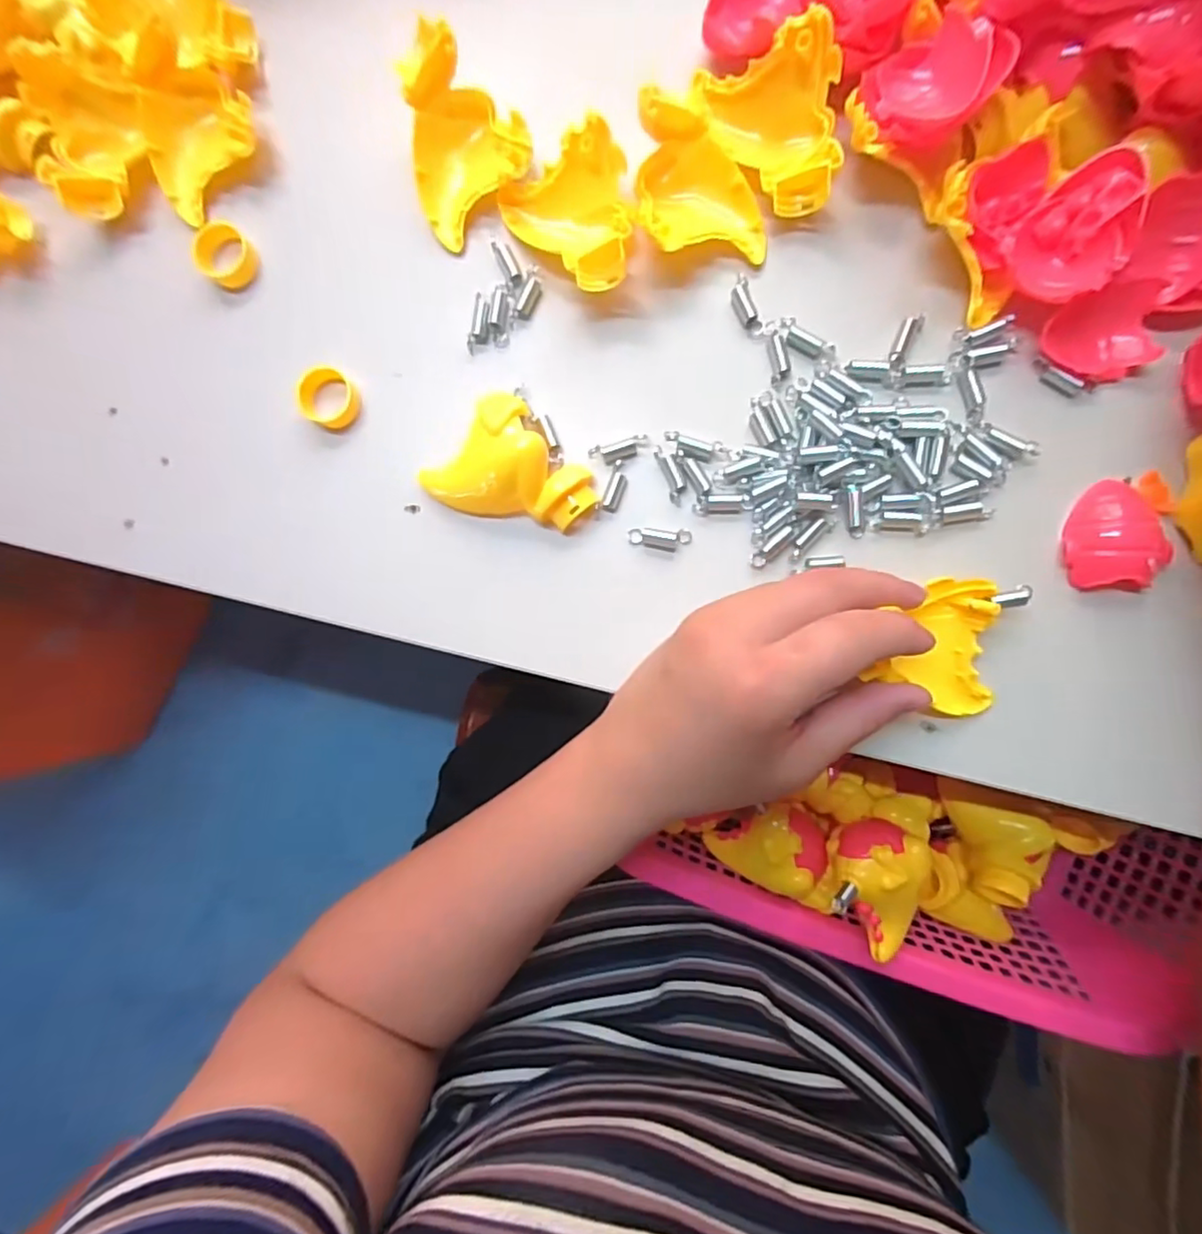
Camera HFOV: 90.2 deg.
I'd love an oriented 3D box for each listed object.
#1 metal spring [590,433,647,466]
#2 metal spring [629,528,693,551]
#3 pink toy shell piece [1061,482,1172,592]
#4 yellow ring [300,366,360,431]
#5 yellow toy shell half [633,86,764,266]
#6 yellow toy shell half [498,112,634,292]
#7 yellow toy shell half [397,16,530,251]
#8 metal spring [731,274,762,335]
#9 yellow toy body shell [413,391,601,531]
[{"bbox_3d":[0.008,-0.075,0.272,0.026,0.005,0.009,-13,90,5],"label":"metal spring"},{"bbox_3d":[0.027,-0.035,0.270,0.028,0.007,0.010,1,92,5],"label":"metal spring"},{"bbox_3d":[0.217,-0.034,0.252,0.038,0.010,0.045,2,92,5],"label":"pink toy shell piece"},{"bbox_3d":[-0.126,-0.101,0.277,0.023,0.013,0.024,0,92,5],"label":"yellow ring"},{"bbox_3d":[0.043,-0.184,0.255,0.052,0.031,0.056,-5,91,5],"label":"yellow toy shell half"},{"bbox_3d":[-0.011,-0.172,0.261,0.053,0.027,0.063,-21,90,5],"label":"yellow toy shell half"},{"bbox_3d":[-0.066,-0.209,0.261,0.056,0.031,0.058,-36,88,5],"label":"yellow toy shell half"},{"bbox_3d":[0.064,-0.140,0.267,0.009,0.006,0.027,-16,90,5],"label":"metal spring"},{"bbox_3d":[-0.040,-0.060,0.267,0.063,0.024,0.056,45,95,2],"label":"yellow toy body shell"}]

